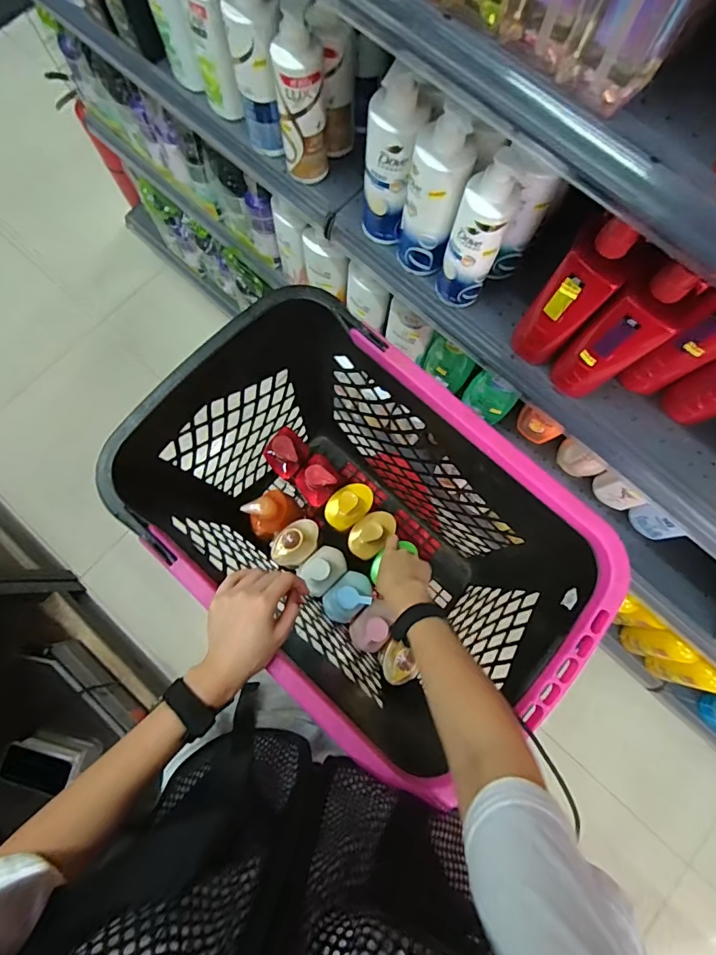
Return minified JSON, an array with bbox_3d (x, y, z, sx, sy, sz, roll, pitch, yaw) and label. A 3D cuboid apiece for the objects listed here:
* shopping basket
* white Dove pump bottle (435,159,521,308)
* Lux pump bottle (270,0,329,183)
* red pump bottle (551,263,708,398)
[{"bbox_3d":[-0.002,0.088,0.738,0.381,0.451,0.554,-44,82,-9],"label":"shopping basket"},{"bbox_3d":[0.152,-0.306,0.598,0.066,0.202,0.050,22,79,4],"label":"white Dove pump bottle"},{"bbox_3d":[-0.079,-0.521,0.634,0.064,0.203,0.062,-5,79,-2],"label":"Lux pump bottle"},{"bbox_3d":[0.323,-0.172,0.555,0.072,0.213,0.068,-40,82,-8],"label":"red pump bottle"}]

